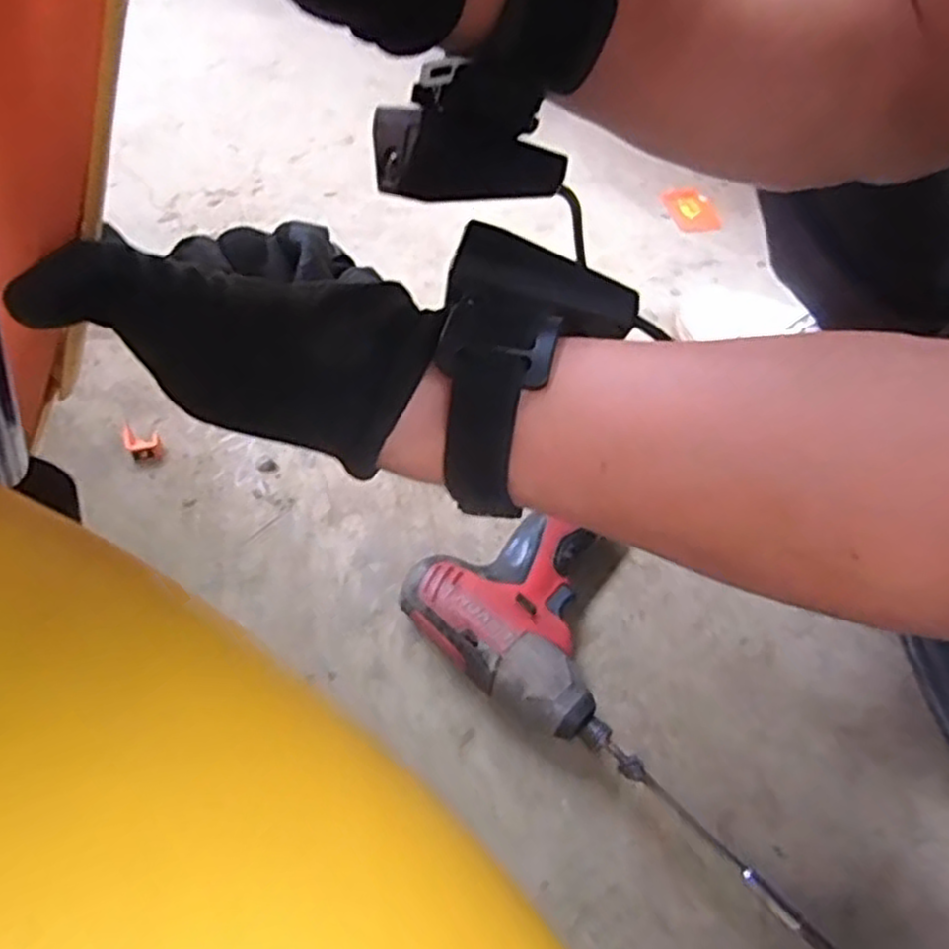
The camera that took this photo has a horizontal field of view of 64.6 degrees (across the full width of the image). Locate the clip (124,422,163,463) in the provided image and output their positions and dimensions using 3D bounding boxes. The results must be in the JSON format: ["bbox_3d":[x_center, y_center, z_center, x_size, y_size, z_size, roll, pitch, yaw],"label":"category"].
[{"bbox_3d":[-0.269,-0.028,0.606,0.025,0.013,0.033,-26,59,-22],"label":"clip"}]

